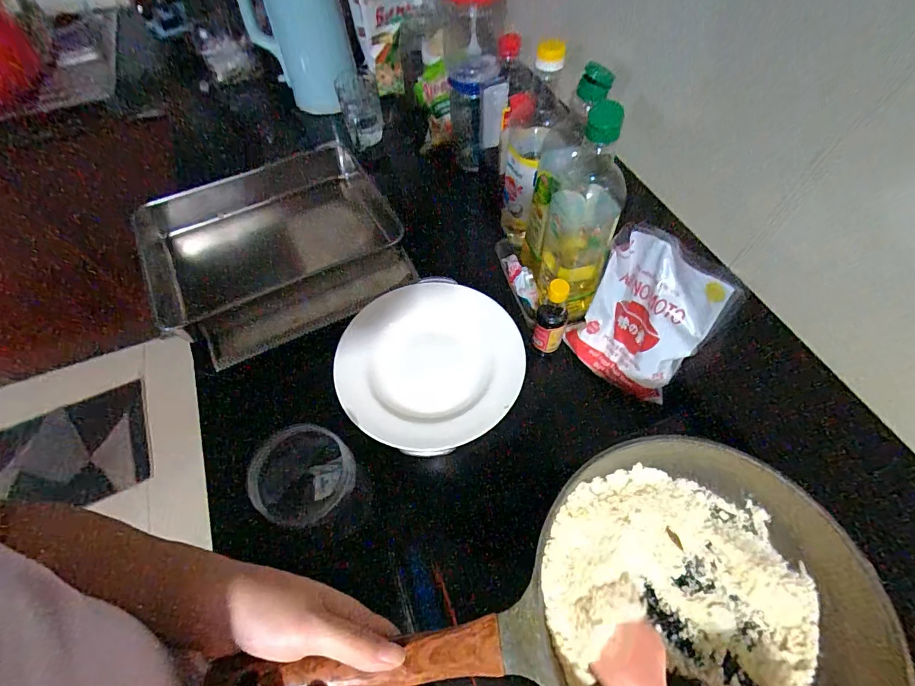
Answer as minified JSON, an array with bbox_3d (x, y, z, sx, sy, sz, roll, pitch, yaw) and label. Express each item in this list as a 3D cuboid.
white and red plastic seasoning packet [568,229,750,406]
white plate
[{"bbox_3d":[0.225,-0.032,0.508,0.029,0.189,0.144,-18,53,-35],"label":"white and red plastic seasoning packet"},{"bbox_3d":[-0.032,0.019,0.487,0.205,0.023,0.208,0,61,0],"label":"white plate"}]

